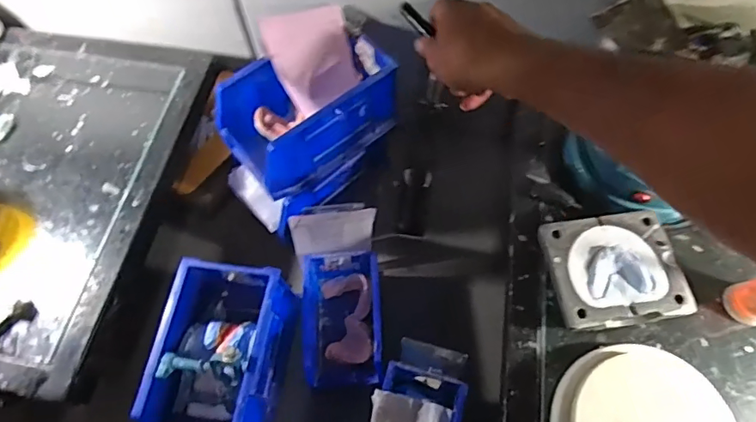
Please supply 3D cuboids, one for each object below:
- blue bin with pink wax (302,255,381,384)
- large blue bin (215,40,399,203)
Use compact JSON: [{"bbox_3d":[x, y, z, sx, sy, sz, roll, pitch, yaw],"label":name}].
[{"bbox_3d":[-0.048,0.150,0.698,0.105,0.089,0.166,-2,64,1],"label":"blue bin with pink wax"},{"bbox_3d":[-0.097,-0.138,0.692,0.216,0.106,0.137,-38,68,-15],"label":"large blue bin"}]

